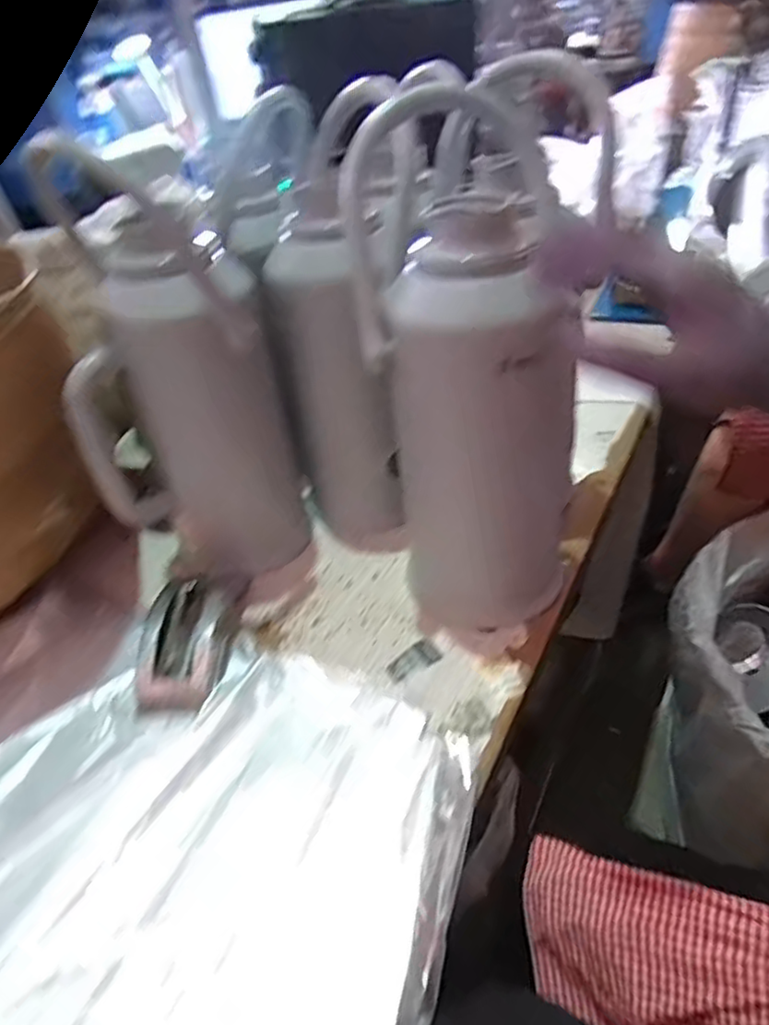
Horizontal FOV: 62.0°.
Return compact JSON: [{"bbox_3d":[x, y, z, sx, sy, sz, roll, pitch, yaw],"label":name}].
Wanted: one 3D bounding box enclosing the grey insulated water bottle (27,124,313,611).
[{"bbox_3d":[-0.199,-0.119,0.660,0.183,0.440,0.159,1,38,10],"label":"grey insulated water bottle"}]

